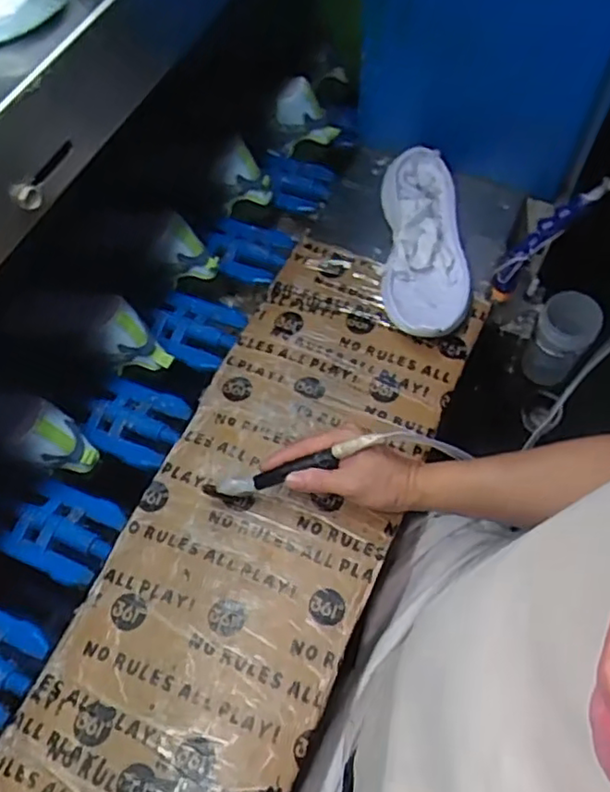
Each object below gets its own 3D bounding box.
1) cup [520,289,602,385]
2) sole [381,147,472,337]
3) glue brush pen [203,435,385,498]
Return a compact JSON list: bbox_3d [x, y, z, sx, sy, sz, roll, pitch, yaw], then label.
[{"bbox_3d":[0.333,-0.073,0.840,0.070,0.112,0.070,0,65,0],"label":"cup"},{"bbox_3d":[0.146,-0.184,0.770,0.103,0.047,0.273,2,63,2],"label":"sole"},{"bbox_3d":[-0.012,0.068,0.600,0.178,0.016,0.015,-21,61,14],"label":"glue brush pen"}]

